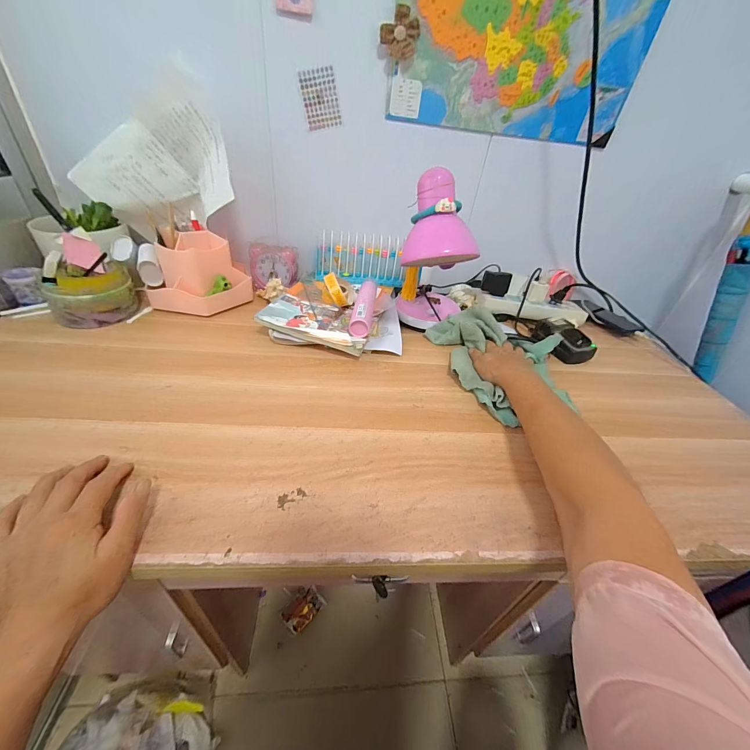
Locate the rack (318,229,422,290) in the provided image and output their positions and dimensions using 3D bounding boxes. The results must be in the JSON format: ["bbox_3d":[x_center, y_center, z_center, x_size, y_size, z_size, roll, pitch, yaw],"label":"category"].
[{"bbox_3d":[-0.019,-0.239,0.675,0.207,0.100,0.031,3,26,-9],"label":"rack"}]

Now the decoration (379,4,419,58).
[{"bbox_3d":[0.039,-0.532,0.503,0.060,0.055,0.008,-2,39,-12],"label":"decoration"}]

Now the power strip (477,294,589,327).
[{"bbox_3d":[0.339,-0.142,0.693,0.234,0.029,0.063,7,38,0],"label":"power strip"}]

